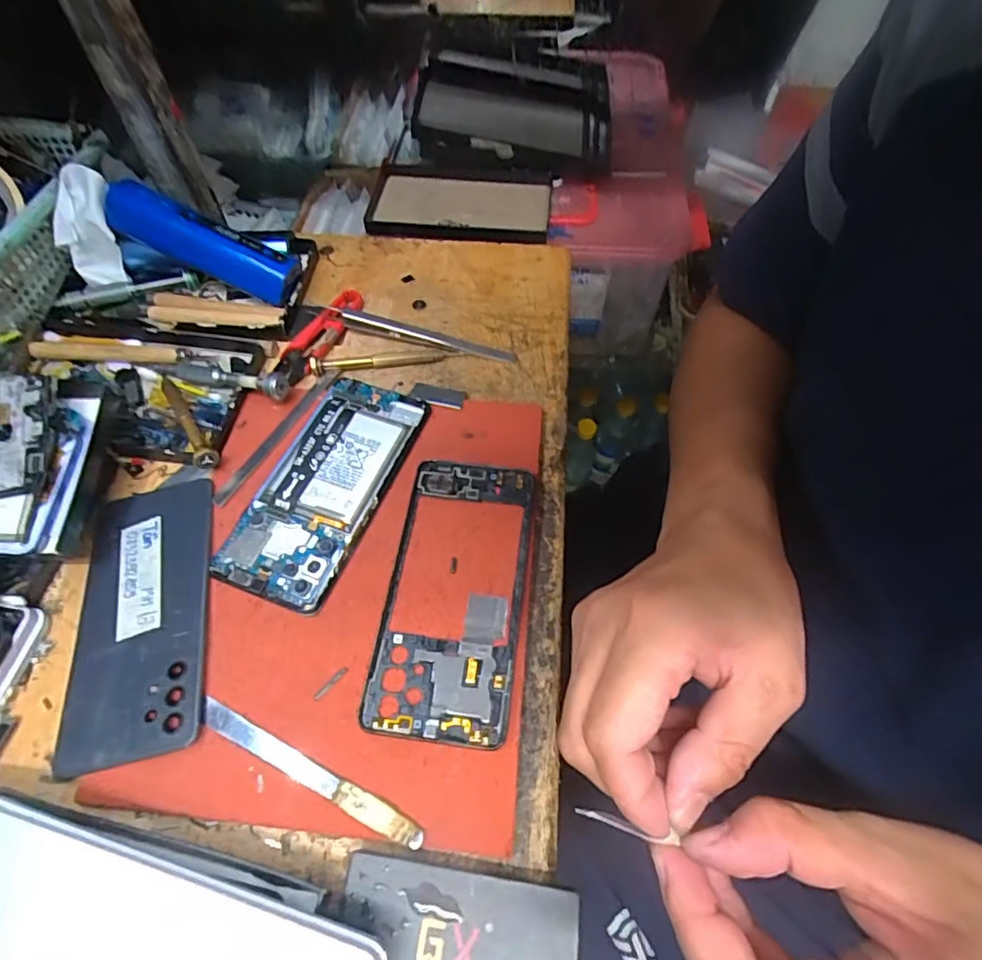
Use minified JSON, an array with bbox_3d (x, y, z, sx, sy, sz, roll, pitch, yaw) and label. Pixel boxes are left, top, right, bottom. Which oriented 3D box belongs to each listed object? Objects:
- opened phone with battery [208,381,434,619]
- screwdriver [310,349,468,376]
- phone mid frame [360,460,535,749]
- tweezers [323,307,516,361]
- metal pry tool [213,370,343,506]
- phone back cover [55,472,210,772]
[{"bbox_3d":[-0.100,0.001,0.336,0.072,0.011,0.151,18,60,10],"label":"opened phone with battery"},{"bbox_3d":[-0.076,-0.089,0.401,0.107,0.013,0.009,-11,59,-7],"label":"screwdriver"},{"bbox_3d":[-0.019,0.059,0.305,0.072,0.005,0.157,7,58,4],"label":"phone mid frame"},{"bbox_3d":[-0.051,-0.109,0.411,0.137,0.020,0.012,12,59,7],"label":"tweezers"},{"bbox_3d":[-0.138,-0.031,0.363,0.012,0.006,0.120,25,61,14],"label":"metal pry tool"},{"bbox_3d":[-0.189,0.070,0.300,0.069,0.010,0.151,-10,59,-7],"label":"phone back cover"}]

